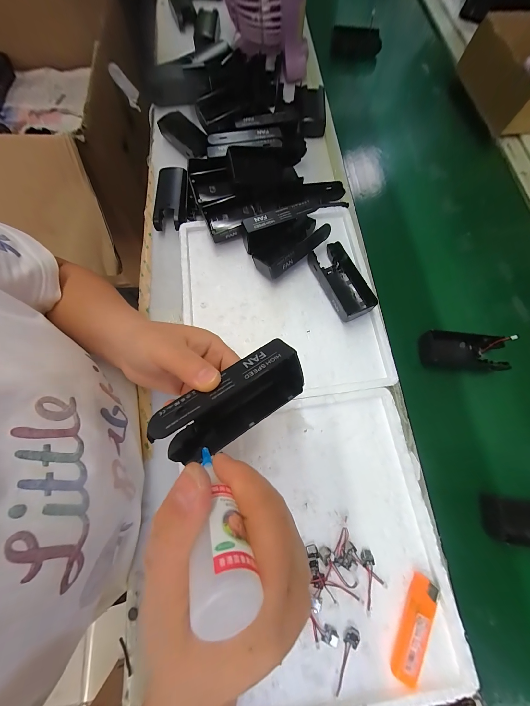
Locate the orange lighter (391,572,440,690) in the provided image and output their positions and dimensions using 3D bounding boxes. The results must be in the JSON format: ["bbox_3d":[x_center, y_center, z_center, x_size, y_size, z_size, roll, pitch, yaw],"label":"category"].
[{"bbox_3d":[0.139,0.253,0.227,0.022,0.014,0.080,28,75,6],"label":"orange lighter"}]

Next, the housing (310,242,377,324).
[{"bbox_3d":[0.104,-0.097,0.331,0.053,0.021,0.106,-27,76,-9],"label":"housing"}]

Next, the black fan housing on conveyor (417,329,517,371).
[{"bbox_3d":[0.268,-0.002,0.331,0.106,0.029,0.047,5,74,0],"label":"black fan housing on conveyor"}]

